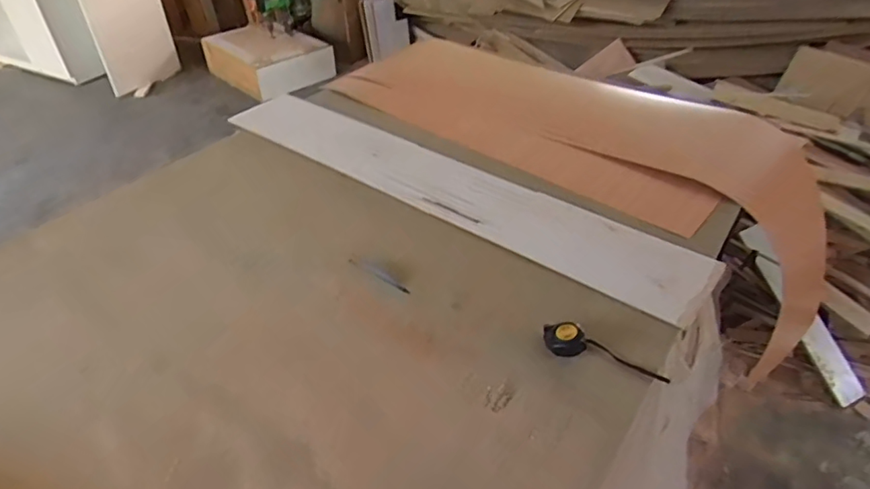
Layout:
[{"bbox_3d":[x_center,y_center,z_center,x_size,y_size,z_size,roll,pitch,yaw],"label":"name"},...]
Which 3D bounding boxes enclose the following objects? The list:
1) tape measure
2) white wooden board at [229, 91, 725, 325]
[{"bbox_3d":[0.279,0.176,0.888,0.205,0.045,0.054,13,42,15],"label":"tape measure"},{"bbox_3d":[0.005,-0.169,1.317,1.278,0.035,0.229,28,48,29],"label":"white wooden board"}]

